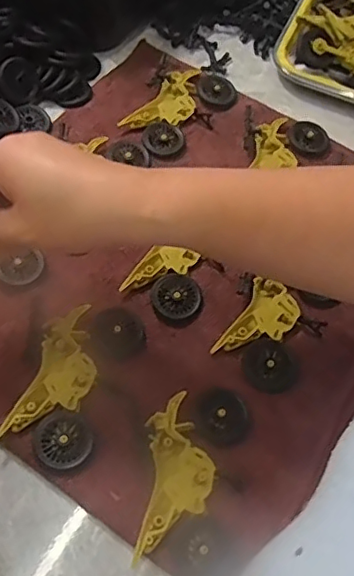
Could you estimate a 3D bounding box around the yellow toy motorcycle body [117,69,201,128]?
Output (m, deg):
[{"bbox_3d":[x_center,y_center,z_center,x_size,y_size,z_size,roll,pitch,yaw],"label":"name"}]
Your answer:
[{"bbox_3d":[-0.004,-0.174,0.532,0.044,0.012,0.105,29,61,13],"label":"yellow toy motorcycle body"}]

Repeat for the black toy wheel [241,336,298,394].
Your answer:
[{"bbox_3d":[0.066,0.055,0.400,0.039,0.005,0.039,2,59,-3],"label":"black toy wheel"}]

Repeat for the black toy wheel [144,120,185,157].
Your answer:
[{"bbox_3d":[-0.012,-0.135,0.509,0.035,0.006,0.038,2,59,-3],"label":"black toy wheel"}]

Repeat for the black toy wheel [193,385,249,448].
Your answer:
[{"bbox_3d":[0.030,0.085,0.378,0.034,0.005,0.040,-17,62,-15],"label":"black toy wheel"}]

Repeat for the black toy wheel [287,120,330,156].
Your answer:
[{"bbox_3d":[0.121,-0.138,0.523,0.035,0.012,0.035,2,59,-3],"label":"black toy wheel"}]

